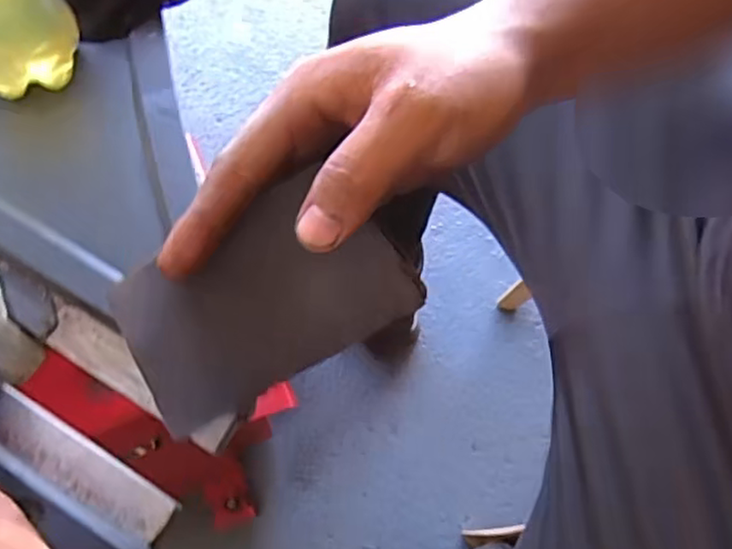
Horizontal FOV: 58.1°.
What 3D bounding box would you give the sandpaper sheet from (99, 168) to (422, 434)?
[{"bbox_3d":[-0.042,0.009,0.264,0.109,0.008,0.068,-31,90,-2],"label":"sandpaper sheet"}]

